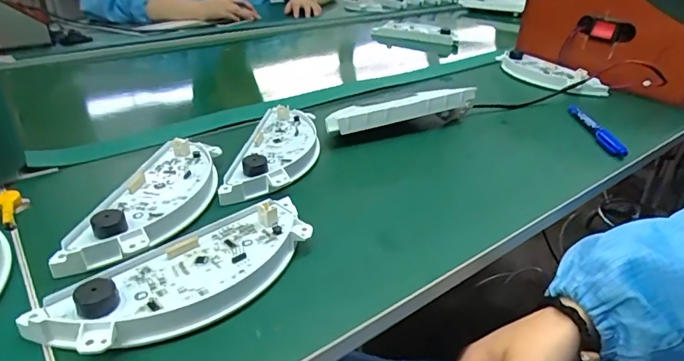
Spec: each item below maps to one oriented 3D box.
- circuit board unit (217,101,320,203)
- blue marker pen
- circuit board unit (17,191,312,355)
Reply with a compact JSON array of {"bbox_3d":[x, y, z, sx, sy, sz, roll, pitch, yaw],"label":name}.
[{"bbox_3d":[-0.057,-0.030,0.432,0.067,0.023,0.167,5,29,6],"label":"circuit board unit"},{"bbox_3d":[0.286,-0.061,0.521,0.011,0.013,0.127,1,29,0],"label":"blue marker pen"},{"bbox_3d":[-0.088,0.055,0.283,0.172,0.022,0.067,-25,38,-38],"label":"circuit board unit"}]

